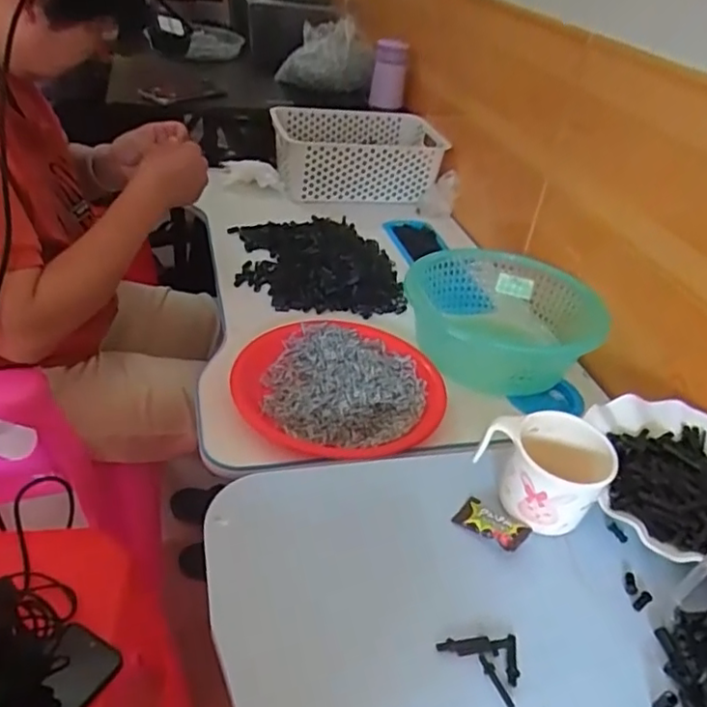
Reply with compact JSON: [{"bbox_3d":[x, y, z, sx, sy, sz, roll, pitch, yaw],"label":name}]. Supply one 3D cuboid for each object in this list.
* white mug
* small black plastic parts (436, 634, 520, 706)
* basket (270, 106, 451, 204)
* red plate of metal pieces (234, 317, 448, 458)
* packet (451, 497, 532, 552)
[{"bbox_3d":[0.153,0.088,0.499,0.092,0.071,0.089,5,36,-4],"label":"white mug"},{"bbox_3d":[0.089,0.196,0.408,0.054,0.005,0.041,33,43,30],"label":"small black plastic parts"},{"bbox_3d":[0.005,-0.364,1.159,0.292,0.109,0.213,-6,38,-18],"label":"basket"},{"bbox_3d":[-0.014,0.033,0.689,0.225,0.033,0.212,5,36,-4],"label":"red plate of metal pieces"},{"bbox_3d":[0.108,0.130,0.483,0.053,0.015,0.028,28,41,26],"label":"packet"}]

